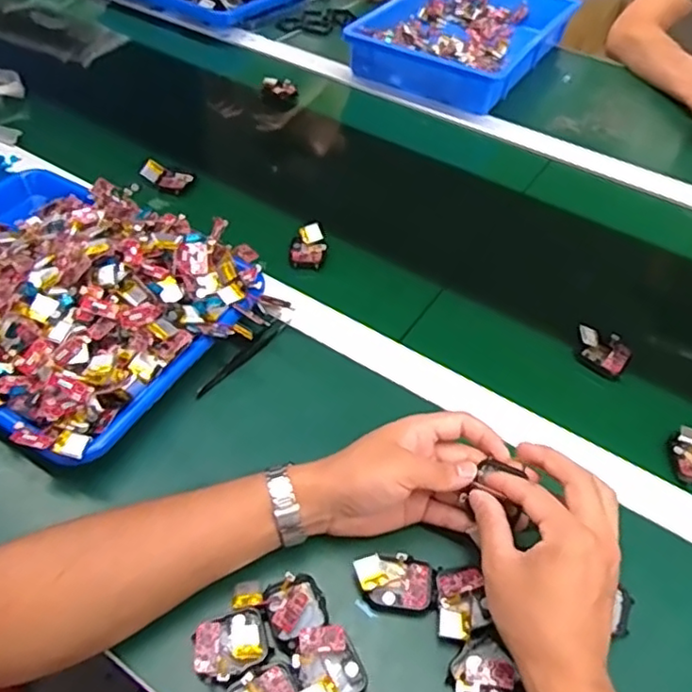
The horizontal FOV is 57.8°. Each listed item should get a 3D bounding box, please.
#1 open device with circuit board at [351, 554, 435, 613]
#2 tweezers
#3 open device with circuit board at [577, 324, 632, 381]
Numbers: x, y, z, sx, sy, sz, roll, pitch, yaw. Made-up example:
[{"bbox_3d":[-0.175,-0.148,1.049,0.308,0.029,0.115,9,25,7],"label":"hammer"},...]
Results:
[{"bbox_3d":[0.033,0.163,0.438,0.053,0.019,0.035,9,50,5],"label":"open device with circuit board"},{"bbox_3d":[-0.091,0.007,0.572,0.013,0.007,0.114,30,54,21],"label":"tweezers"},{"bbox_3d":[0.240,0.002,0.583,0.049,0.028,0.035,34,56,24],"label":"open device with circuit board"}]

